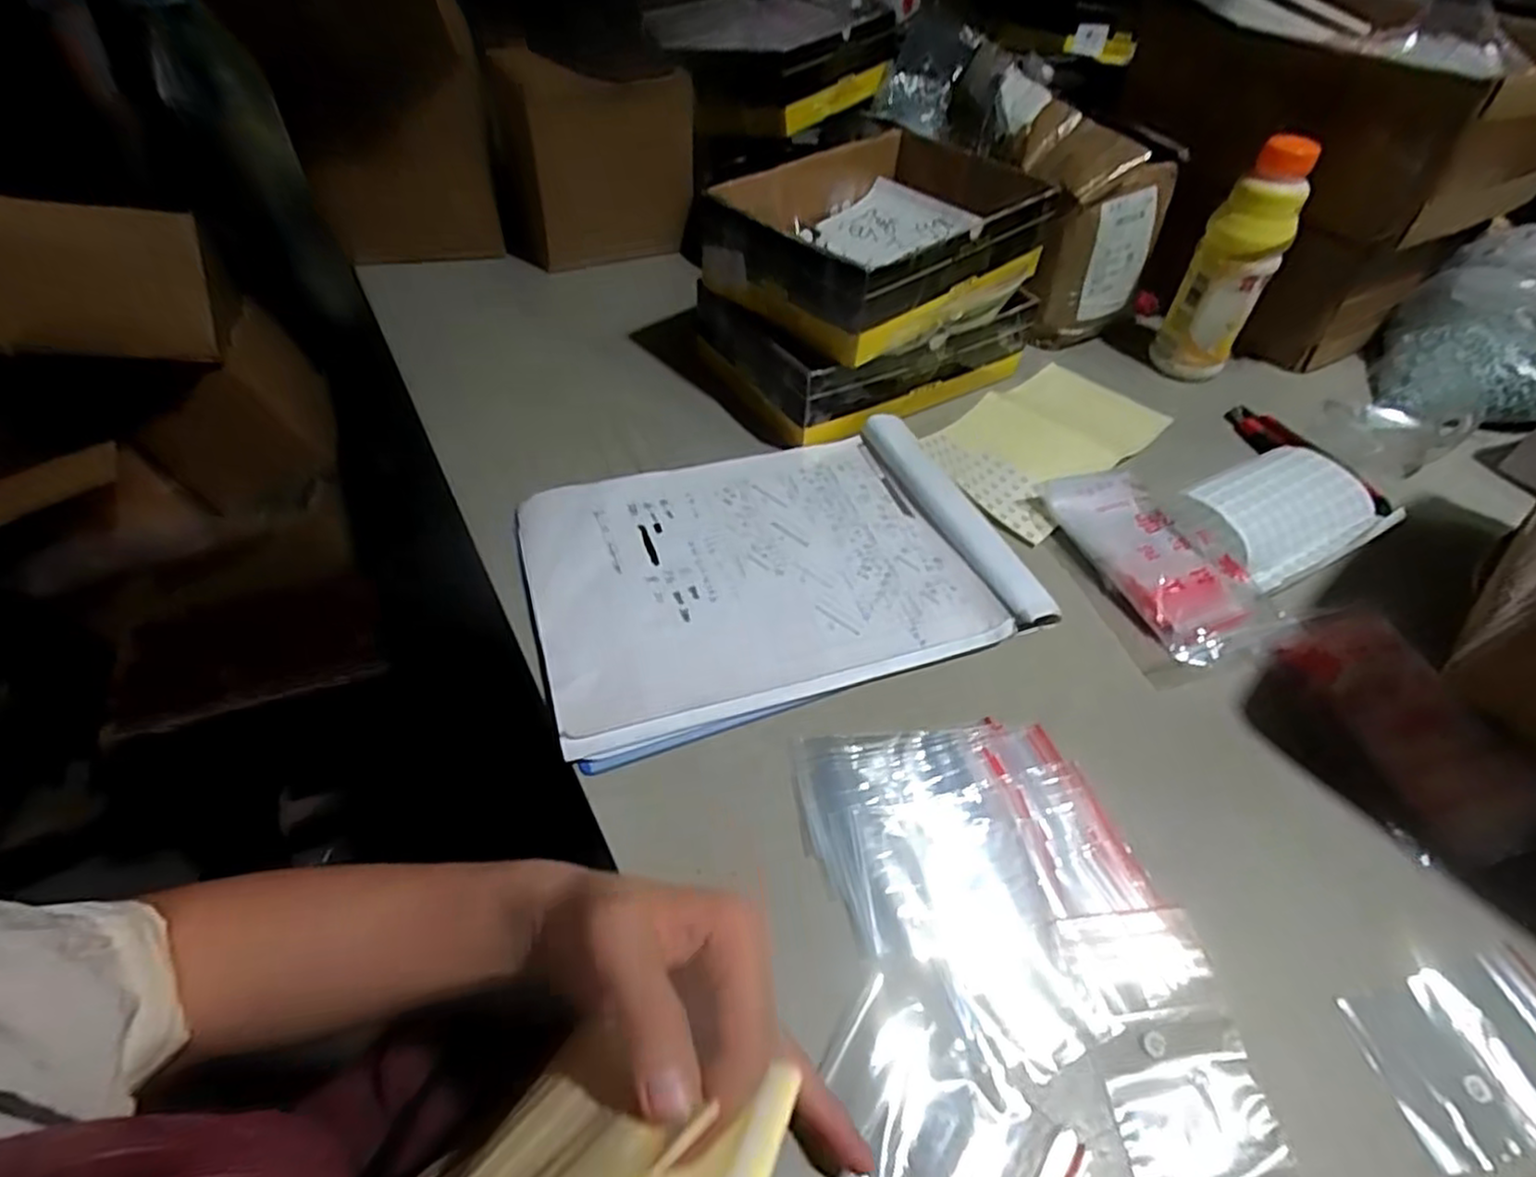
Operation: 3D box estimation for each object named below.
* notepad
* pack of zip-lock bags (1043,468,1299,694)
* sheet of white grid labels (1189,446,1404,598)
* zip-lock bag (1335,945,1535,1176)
[{"bbox_3d":[0.003,-0.020,0.503,0.313,0.019,0.221,-13,52,-15],"label":"notepad"},{"bbox_3d":[0.280,-0.018,0.513,0.107,0.036,0.165,-8,51,-11],"label":"pack of zip-lock bags"},{"bbox_3d":[0.381,-0.056,0.546,0.131,0.035,0.100,-21,54,-21],"label":"sheet of white grid labels"},{"bbox_3d":[0.325,0.209,0.331,0.101,0.010,0.066,-9,51,-12],"label":"zip-lock bag"}]

